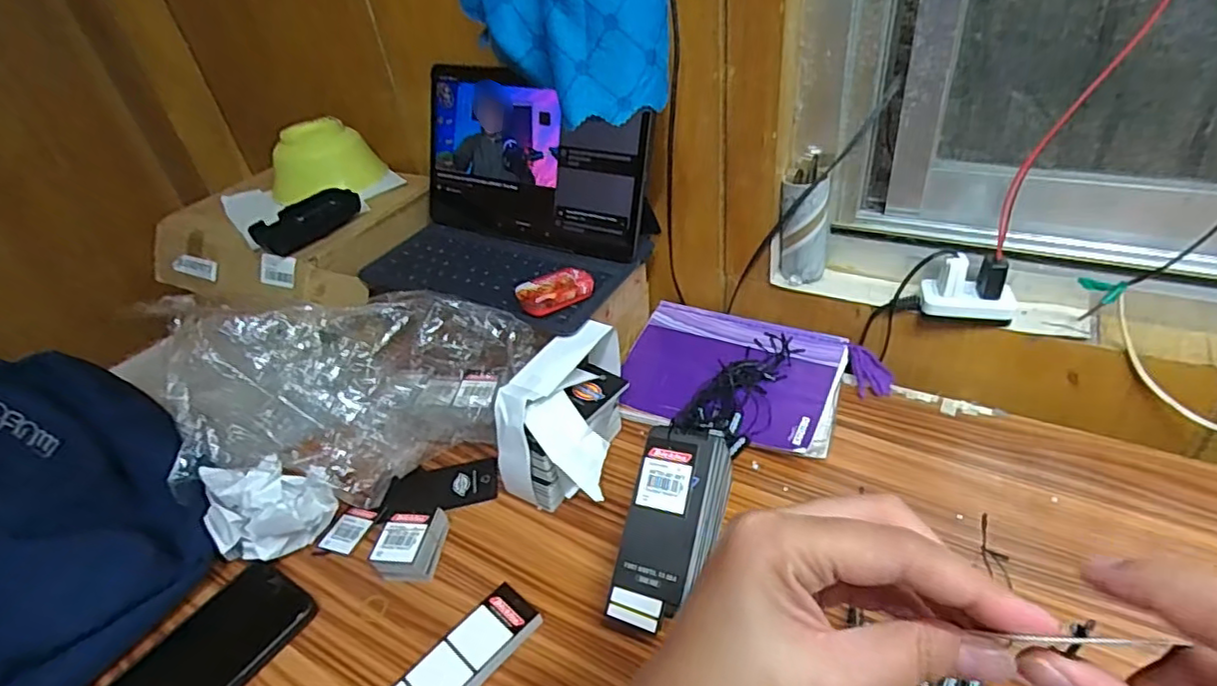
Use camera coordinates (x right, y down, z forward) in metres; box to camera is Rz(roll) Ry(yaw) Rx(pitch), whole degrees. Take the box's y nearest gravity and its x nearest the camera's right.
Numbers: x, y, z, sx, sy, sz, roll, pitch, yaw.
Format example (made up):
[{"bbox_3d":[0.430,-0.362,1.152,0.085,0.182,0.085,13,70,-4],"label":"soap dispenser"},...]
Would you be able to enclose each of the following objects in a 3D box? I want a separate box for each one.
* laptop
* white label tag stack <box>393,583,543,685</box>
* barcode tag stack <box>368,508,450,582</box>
[{"bbox_3d":[-0.113,-0.140,0.593,0.271,0.152,0.188,15,42,27],"label":"laptop"},{"bbox_3d":[-0.100,0.215,0.401,0.037,0.022,0.119,25,46,36],"label":"white label tag stack"},{"bbox_3d":[-0.153,0.156,0.475,0.039,0.035,0.052,3,37,14],"label":"barcode tag stack"}]

